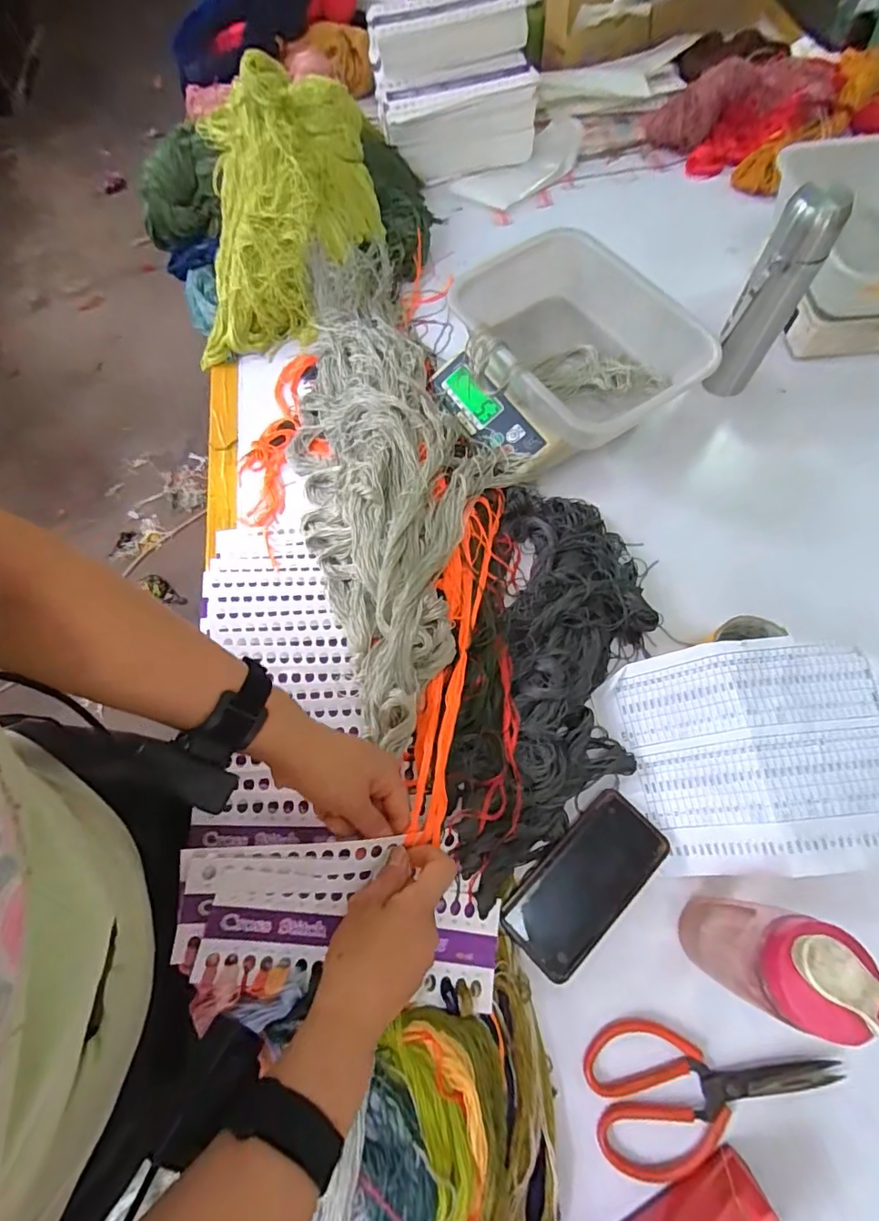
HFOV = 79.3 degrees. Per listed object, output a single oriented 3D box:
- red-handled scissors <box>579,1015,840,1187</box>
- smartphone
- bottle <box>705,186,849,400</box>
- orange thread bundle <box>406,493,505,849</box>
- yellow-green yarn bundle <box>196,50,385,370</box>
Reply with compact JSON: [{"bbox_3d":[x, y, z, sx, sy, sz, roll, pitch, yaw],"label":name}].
[{"bbox_3d":[0.230,0.398,0.445,0.202,0.012,0.100,-9,67,-2],"label":"red-handled scissors"},{"bbox_3d":[0.139,0.257,0.501,0.164,0.018,0.078,-42,72,-15],"label":"smartphone"},{"bbox_3d":[0.388,-0.363,0.639,0.067,0.242,0.054,30,71,14],"label":"bottle"},{"bbox_3d":[0.015,0.032,0.555,0.048,0.035,0.385,9,62,6],"label":"orange thread bundle"},{"bbox_3d":[-0.239,-0.583,0.767,0.271,0.108,0.455,13,89,8],"label":"yellow-green yarn bundle"}]

